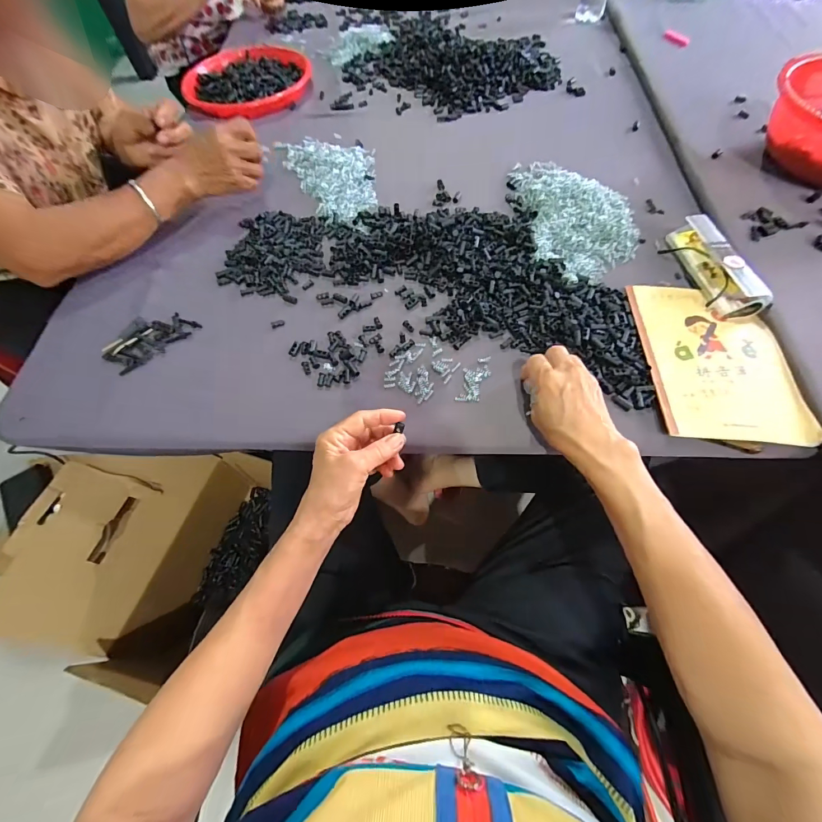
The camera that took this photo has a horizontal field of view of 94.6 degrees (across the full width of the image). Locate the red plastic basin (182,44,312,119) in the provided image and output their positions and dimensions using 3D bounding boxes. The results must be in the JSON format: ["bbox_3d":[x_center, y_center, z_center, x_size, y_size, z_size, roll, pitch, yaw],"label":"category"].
[{"bbox_3d":[-0.332,-0.684,0.781,0.221,0.037,0.250,37,69,21],"label":"red plastic basin"}]

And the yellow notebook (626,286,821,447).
[{"bbox_3d":[0.333,-0.060,0.421,0.141,0.014,0.201,3,61,5],"label":"yellow notebook"}]

